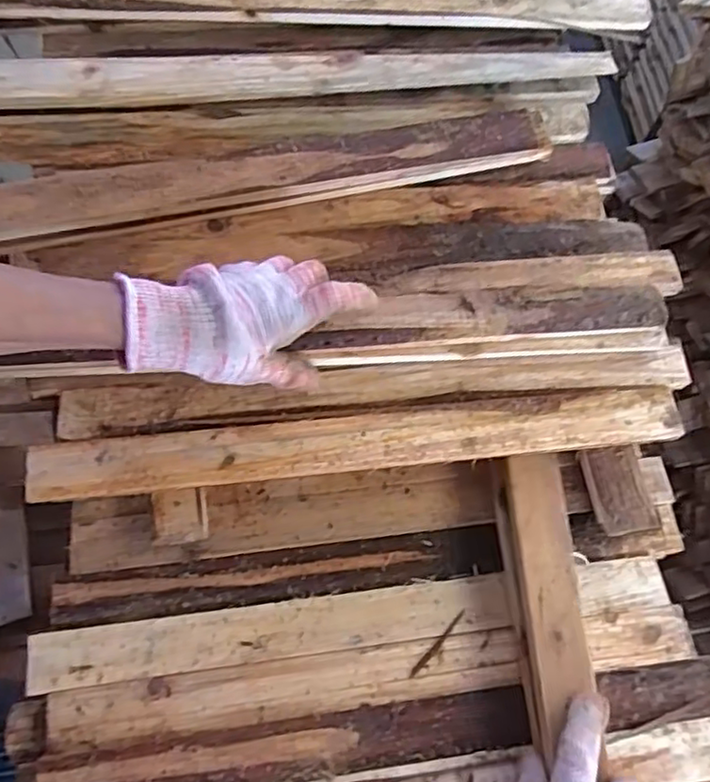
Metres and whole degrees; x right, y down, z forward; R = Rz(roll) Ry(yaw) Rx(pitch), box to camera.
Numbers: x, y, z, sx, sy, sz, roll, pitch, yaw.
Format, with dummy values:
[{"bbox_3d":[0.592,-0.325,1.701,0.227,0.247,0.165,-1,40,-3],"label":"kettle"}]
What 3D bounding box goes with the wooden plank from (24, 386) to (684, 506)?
[{"bbox_3d":[0.010,0.038,0.489,0.486,0.020,0.044,-6,69,-4],"label":"wooden plank"}]

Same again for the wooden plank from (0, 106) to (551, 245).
[{"bbox_3d":[-0.067,-0.181,0.541,0.469,0.034,0.046,-12,70,-7],"label":"wooden plank"}]

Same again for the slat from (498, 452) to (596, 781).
[{"bbox_3d":[0.157,0.312,0.432,0.054,0.040,0.559,-4,69,-4],"label":"slat"}]

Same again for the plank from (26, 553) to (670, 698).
[{"bbox_3d":[0.006,0.177,0.500,0.487,0.023,0.041,-6,69,-5],"label":"plank"}]

